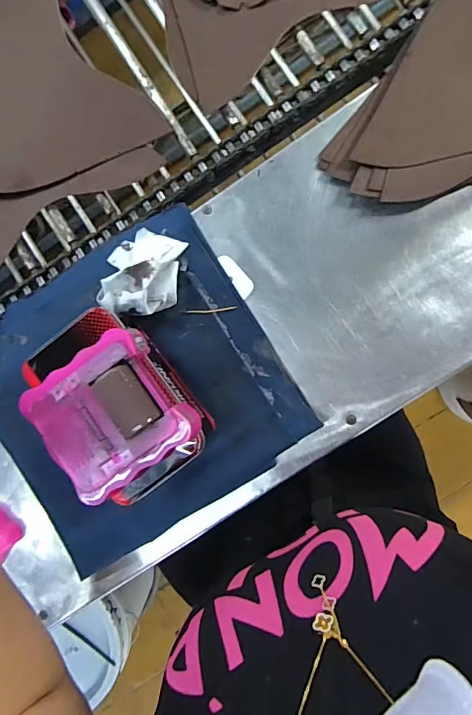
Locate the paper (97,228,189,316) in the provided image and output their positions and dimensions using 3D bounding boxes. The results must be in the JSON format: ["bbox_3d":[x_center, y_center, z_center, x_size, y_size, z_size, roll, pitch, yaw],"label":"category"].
[{"bbox_3d":[-0.101,-0.091,0.451,0.080,0.048,0.092,10,89,6],"label":"paper"}]

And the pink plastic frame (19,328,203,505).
[{"bbox_3d":[-0.100,0.047,0.355,0.105,0.031,0.105,-37,86,3],"label":"pink plastic frame"}]

